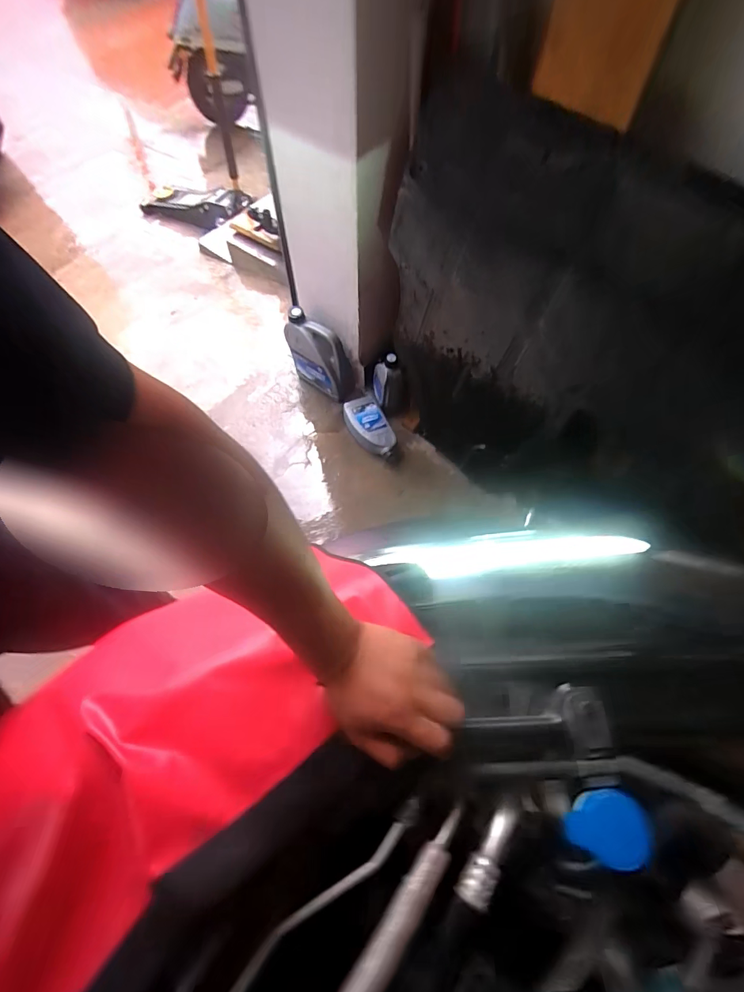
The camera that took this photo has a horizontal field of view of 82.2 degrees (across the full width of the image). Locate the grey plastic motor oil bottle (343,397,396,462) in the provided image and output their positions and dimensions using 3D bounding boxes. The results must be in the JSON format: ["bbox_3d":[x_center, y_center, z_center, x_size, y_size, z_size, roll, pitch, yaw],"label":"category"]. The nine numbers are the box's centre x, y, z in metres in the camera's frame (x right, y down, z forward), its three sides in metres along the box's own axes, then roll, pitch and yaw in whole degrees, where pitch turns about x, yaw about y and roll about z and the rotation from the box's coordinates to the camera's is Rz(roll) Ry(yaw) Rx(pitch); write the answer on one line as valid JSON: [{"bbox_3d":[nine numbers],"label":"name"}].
[{"bbox_3d":[-0.004,-0.227,1.423,0.119,0.072,0.231,-27,67,-13],"label":"grey plastic motor oil bottle"}]

